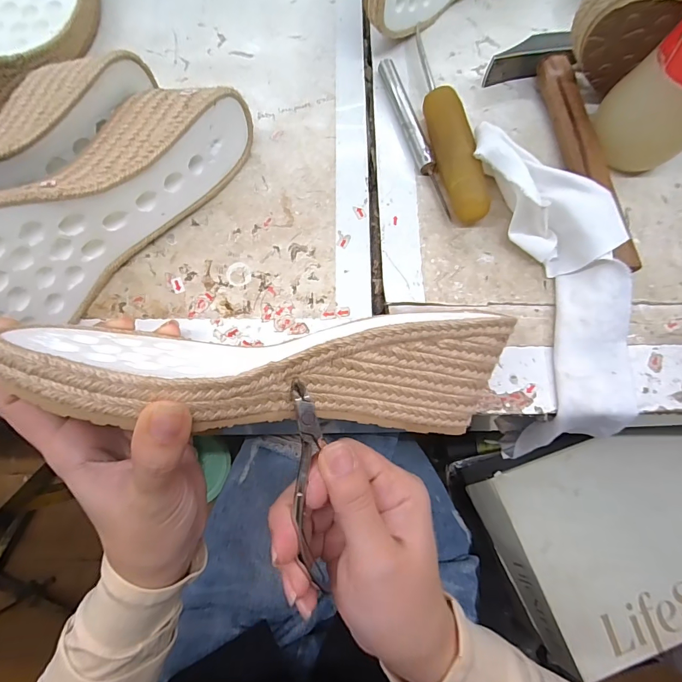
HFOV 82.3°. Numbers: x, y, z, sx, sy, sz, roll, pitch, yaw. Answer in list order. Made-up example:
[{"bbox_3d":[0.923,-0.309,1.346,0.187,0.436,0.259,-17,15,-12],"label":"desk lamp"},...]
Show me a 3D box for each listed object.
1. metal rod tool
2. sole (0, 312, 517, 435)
[{"bbox_3d":[0.055,-0.155,0.296,0.011,0.011,0.141,-15,77,-6],"label":"metal rod tool"},{"bbox_3d":[-0.030,0.019,0.204,0.232,0.068,0.055,1,76,-12],"label":"sole"}]

